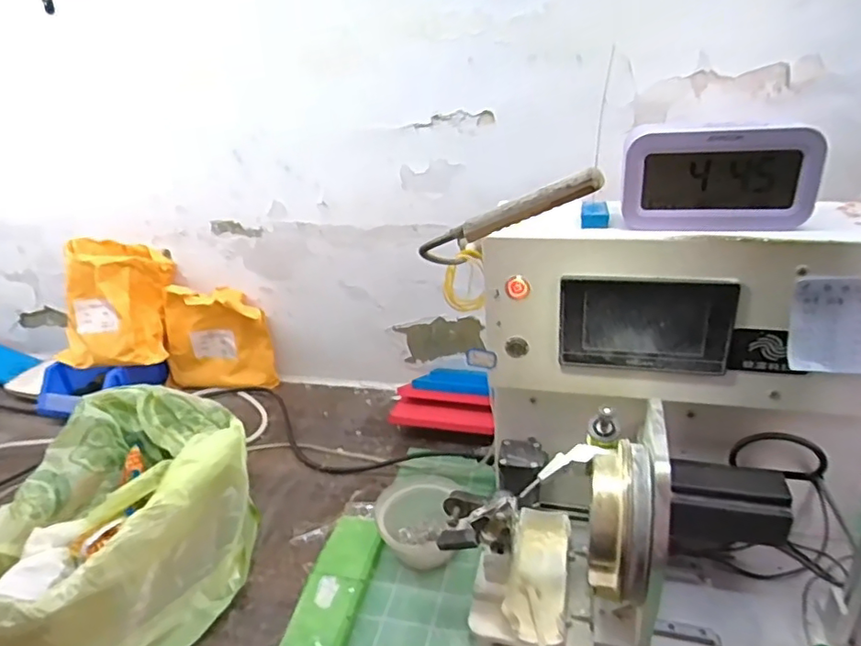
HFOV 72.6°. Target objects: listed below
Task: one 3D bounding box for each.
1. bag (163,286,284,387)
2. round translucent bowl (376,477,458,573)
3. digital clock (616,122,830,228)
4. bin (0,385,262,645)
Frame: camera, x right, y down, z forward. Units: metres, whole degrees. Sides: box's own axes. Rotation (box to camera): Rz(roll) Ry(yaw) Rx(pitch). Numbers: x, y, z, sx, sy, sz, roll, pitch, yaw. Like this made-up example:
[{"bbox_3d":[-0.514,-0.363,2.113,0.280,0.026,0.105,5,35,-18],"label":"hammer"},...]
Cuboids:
[{"bbox_3d":[-0.336,0.025,0.930,0.167,0.167,0.054,4,27,16],"label":"bag"},{"bbox_3d":[-0.014,0.218,0.631,0.081,0.052,0.083,-3,26,1],"label":"round translucent bowl"},{"bbox_3d":[0.219,-0.115,0.458,0.142,0.076,0.044,4,28,16],"label":"digital clock"},{"bbox_3d":[-0.311,0.209,0.604,0.222,0.127,0.302,-3,26,1],"label":"bin"}]

